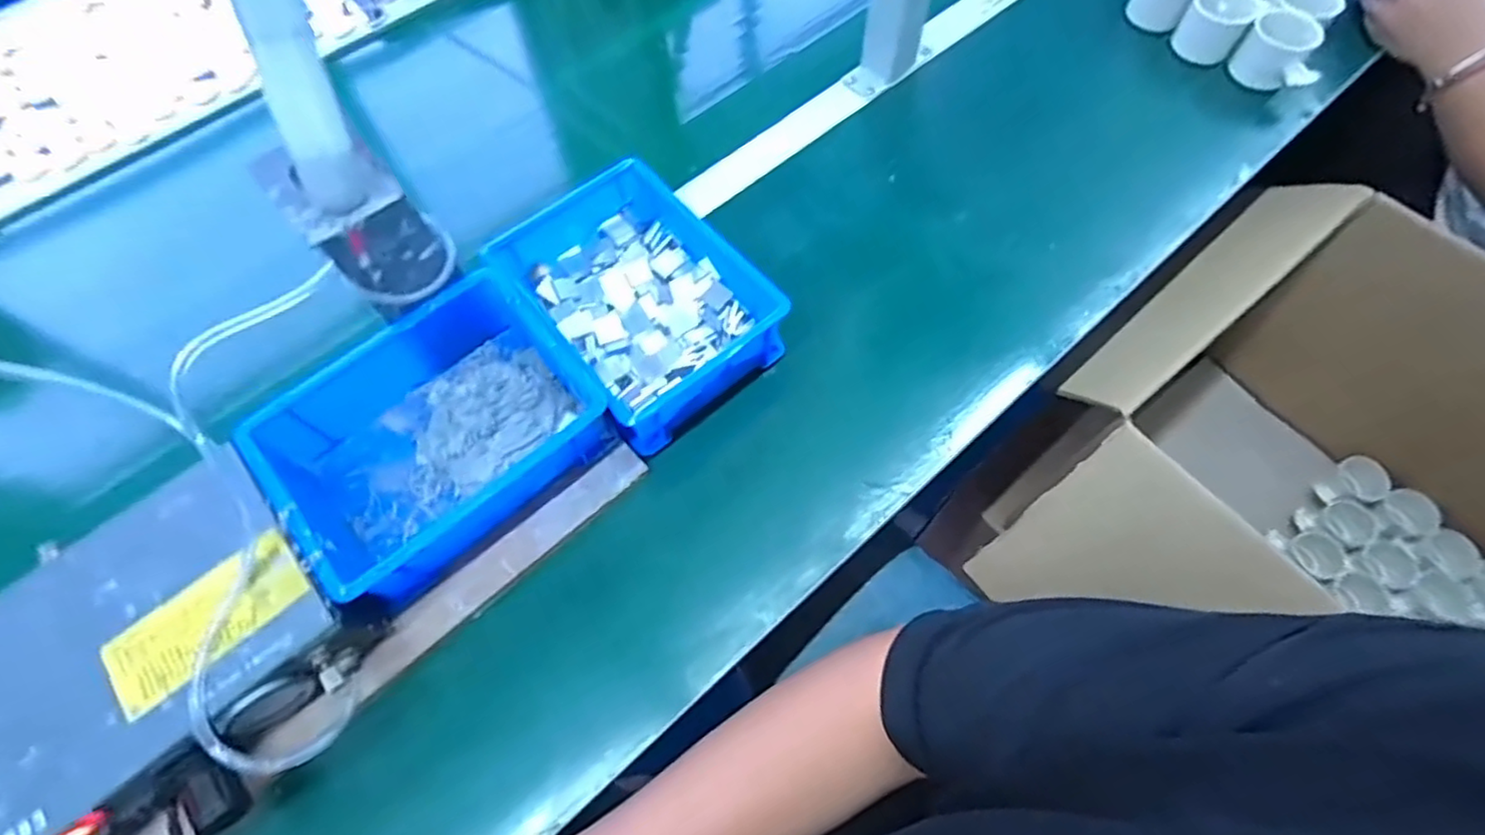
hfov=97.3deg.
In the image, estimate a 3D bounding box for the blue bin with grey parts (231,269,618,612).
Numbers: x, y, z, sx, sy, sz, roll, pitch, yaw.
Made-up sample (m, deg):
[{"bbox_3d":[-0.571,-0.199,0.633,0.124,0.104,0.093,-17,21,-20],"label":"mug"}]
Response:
[{"bbox_3d":[-0.212,0.013,0.459,0.200,0.076,0.151,-40,70,-16],"label":"blue bin with grey parts"}]

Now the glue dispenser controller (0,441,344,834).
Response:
[{"bbox_3d":[-0.363,0.159,0.395,0.233,0.077,0.179,-39,69,-16],"label":"glue dispenser controller"}]

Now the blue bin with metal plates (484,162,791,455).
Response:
[{"bbox_3d":[-0.084,-0.092,0.514,0.152,0.071,0.199,-38,69,-15],"label":"blue bin with metal plates"}]

